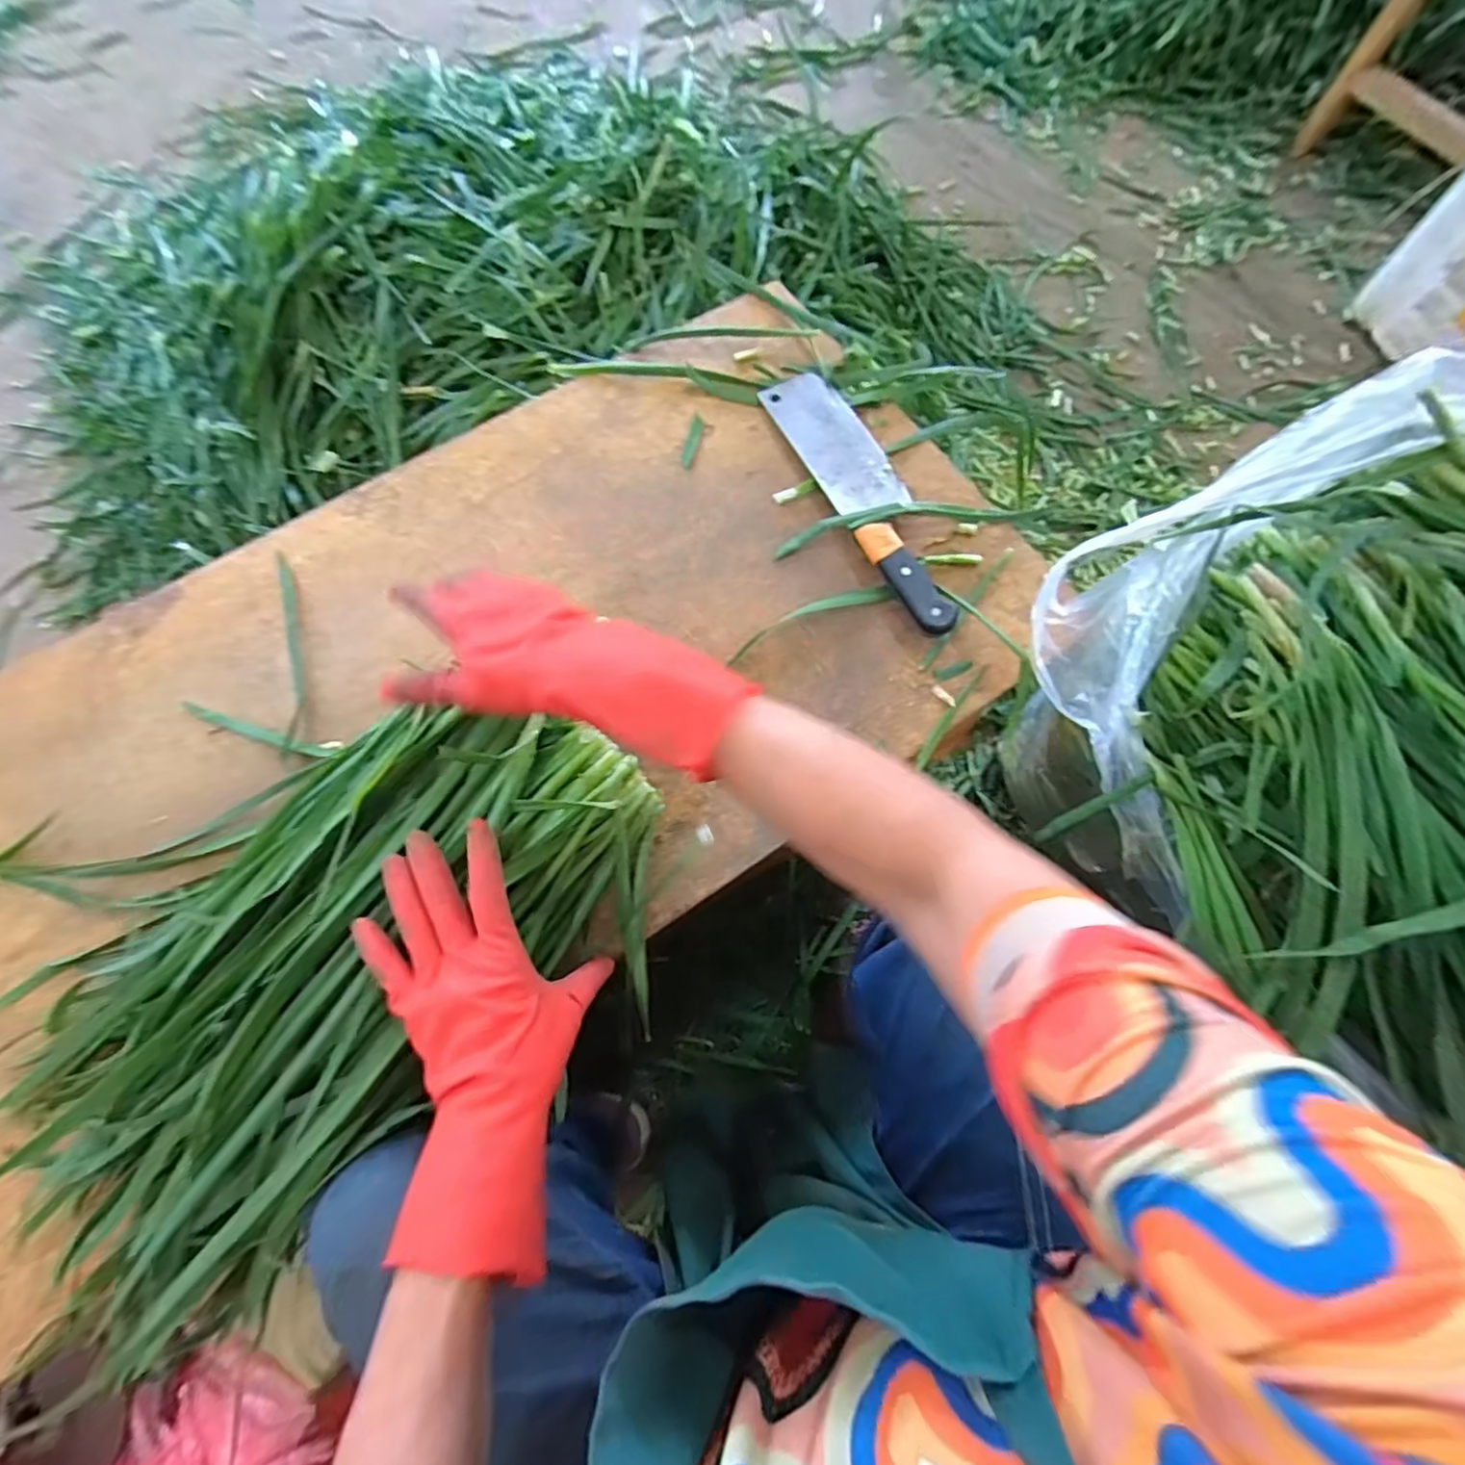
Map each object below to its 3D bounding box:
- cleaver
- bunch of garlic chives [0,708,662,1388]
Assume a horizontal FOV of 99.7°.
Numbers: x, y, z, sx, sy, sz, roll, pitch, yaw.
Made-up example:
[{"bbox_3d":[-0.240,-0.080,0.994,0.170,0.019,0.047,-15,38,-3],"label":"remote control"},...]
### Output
[{"bbox_3d":[0.114,-0.204,0.516,0.065,0.028,0.277,-25,74,-7],"label":"cleaver"},{"bbox_3d":[-0.234,0.148,0.377,0.417,0.073,0.234,-32,77,-9],"label":"bunch of garlic chives"}]

